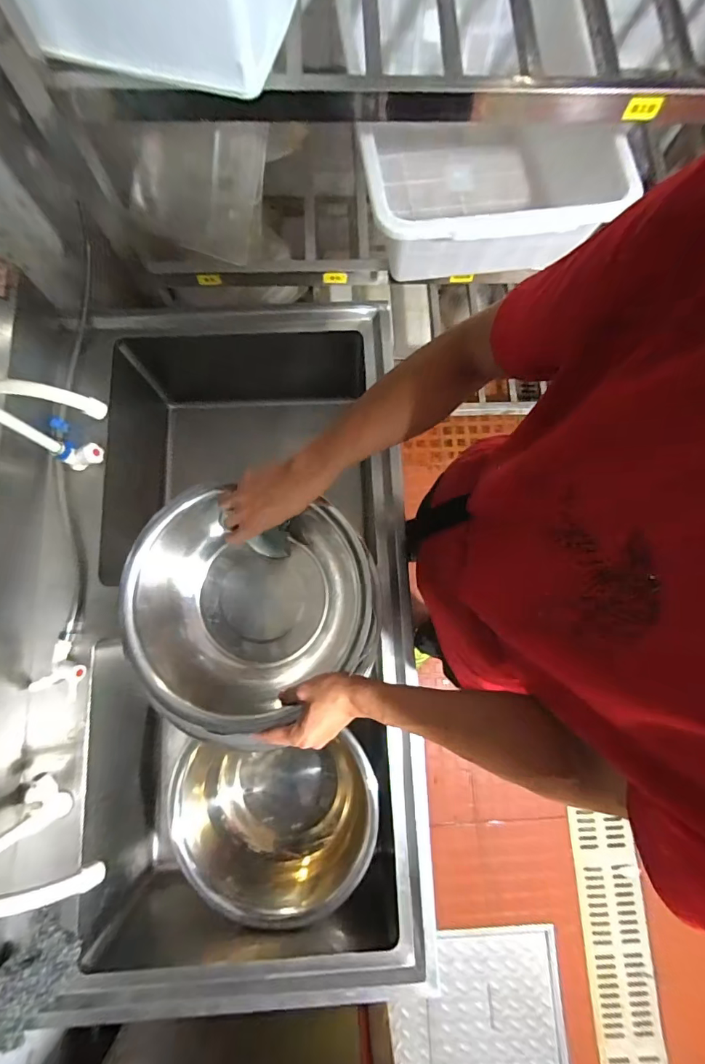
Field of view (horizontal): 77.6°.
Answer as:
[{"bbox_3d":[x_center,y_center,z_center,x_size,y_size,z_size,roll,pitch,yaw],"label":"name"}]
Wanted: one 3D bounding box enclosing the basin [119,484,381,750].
[{"bbox_3d":[-0.147,0.109,0.640,0.316,0.127,0.315,7,79,1],"label":"basin"}]

